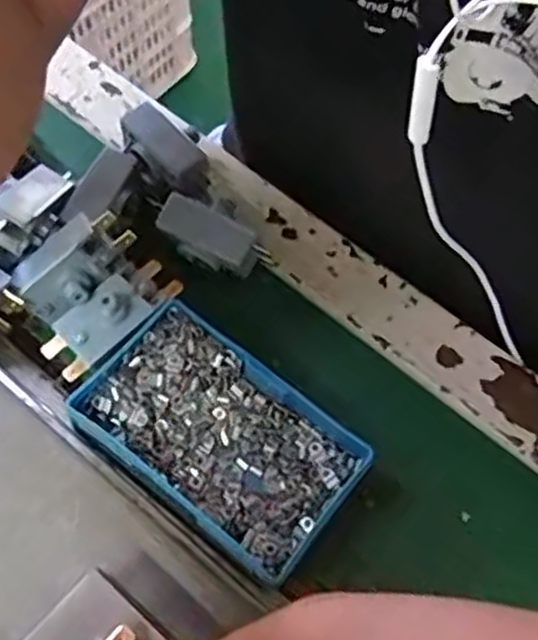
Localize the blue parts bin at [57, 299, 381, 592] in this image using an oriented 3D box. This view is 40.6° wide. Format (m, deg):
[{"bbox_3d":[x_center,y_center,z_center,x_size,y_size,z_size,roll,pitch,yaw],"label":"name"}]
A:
[{"bbox_3d":[-0.021,0.053,0.320,0.114,0.038,0.068,36,68,14],"label":"blue parts bin"}]

